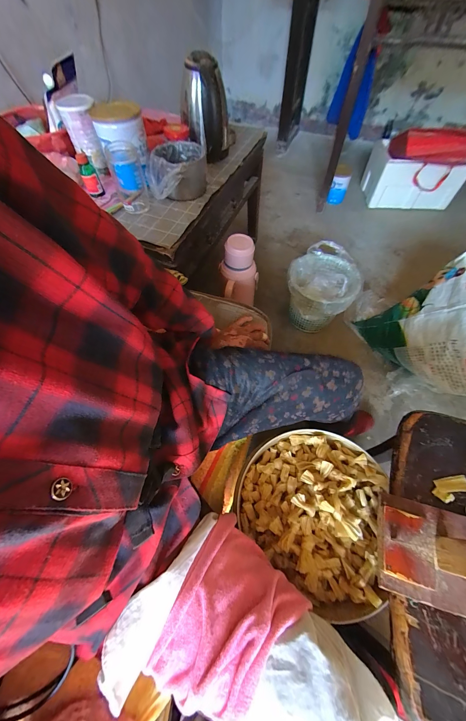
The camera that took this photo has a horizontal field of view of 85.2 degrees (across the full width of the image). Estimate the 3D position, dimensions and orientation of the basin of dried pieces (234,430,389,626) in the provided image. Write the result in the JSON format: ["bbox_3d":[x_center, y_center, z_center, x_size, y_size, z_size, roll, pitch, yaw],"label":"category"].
[{"bbox_3d":[0.162,0.265,0.476,0.280,0.071,0.261,0,59,0],"label":"basin of dried pieces"}]

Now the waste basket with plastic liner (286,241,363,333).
[{"bbox_3d":[0.339,-0.257,1.009,0.244,0.274,0.255,0,59,0],"label":"waste basket with plastic liner"}]

